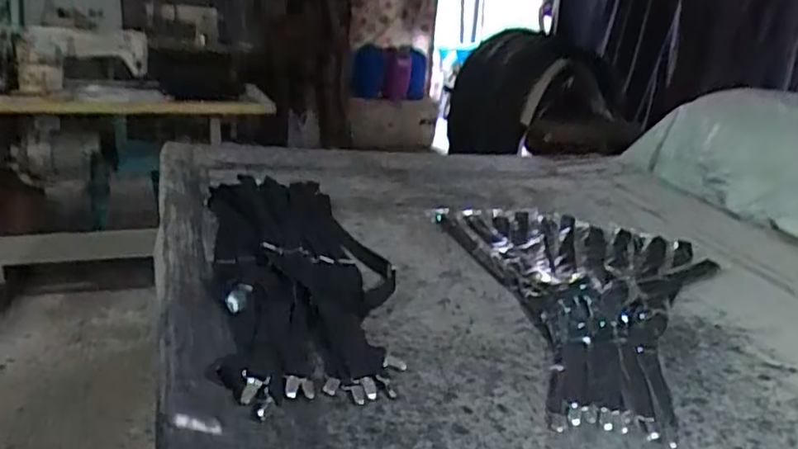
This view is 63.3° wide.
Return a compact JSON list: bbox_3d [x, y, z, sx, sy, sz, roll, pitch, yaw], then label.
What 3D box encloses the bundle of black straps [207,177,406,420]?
[{"bbox_3d":[-0.142,0.059,0.967,0.253,0.079,0.582,-1,21,-16],"label":"bundle of black straps"}]

